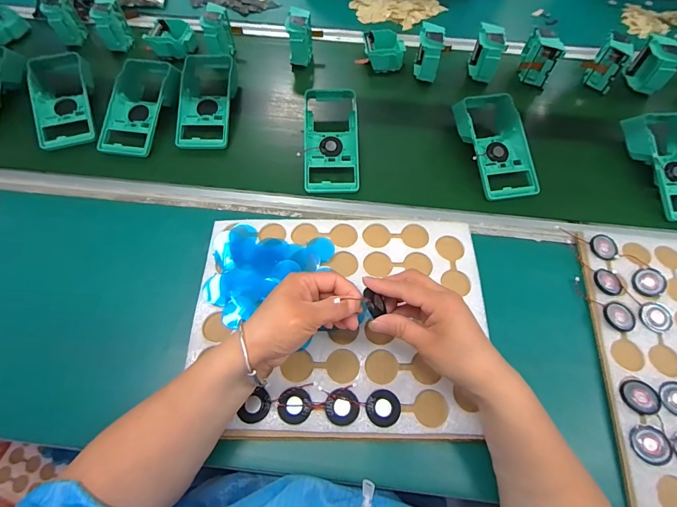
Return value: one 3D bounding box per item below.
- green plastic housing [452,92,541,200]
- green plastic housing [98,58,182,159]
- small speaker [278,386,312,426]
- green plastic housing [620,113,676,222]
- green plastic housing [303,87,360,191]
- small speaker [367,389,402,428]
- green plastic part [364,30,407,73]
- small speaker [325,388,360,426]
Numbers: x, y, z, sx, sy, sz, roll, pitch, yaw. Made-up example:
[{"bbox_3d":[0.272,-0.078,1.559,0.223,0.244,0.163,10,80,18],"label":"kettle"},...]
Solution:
[{"bbox_3d":[0.242,-0.169,0.543,0.088,0.043,0.183,-8,61,-5],"label":"green plastic housing"},{"bbox_3d":[-0.319,-0.242,0.573,0.094,0.041,0.188,10,65,3],"label":"green plastic housing"},{"bbox_3d":[-0.044,0.152,0.354,0.033,0.004,0.033,0,61,-1],"label":"small speaker"},{"bbox_3d":[0.505,-0.131,0.536,0.093,0.064,0.183,-4,61,-3],"label":"green plastic housing"},{"bbox_3d":[-0.012,-0.177,0.541,0.083,0.032,0.179,-1,61,-1],"label":"green plastic housing"},{"bbox_3d":[0.045,0.155,0.354,0.033,0.004,0.033,19,62,10],"label":"small speaker"},{"bbox_3d":[0.086,-0.384,0.672,0.077,0.036,0.087,-1,61,-1],"label":"green plastic part"},{"bbox_3d":[0.004,0.154,0.355,0.033,0.004,0.033,0,61,-1],"label":"small speaker"}]

